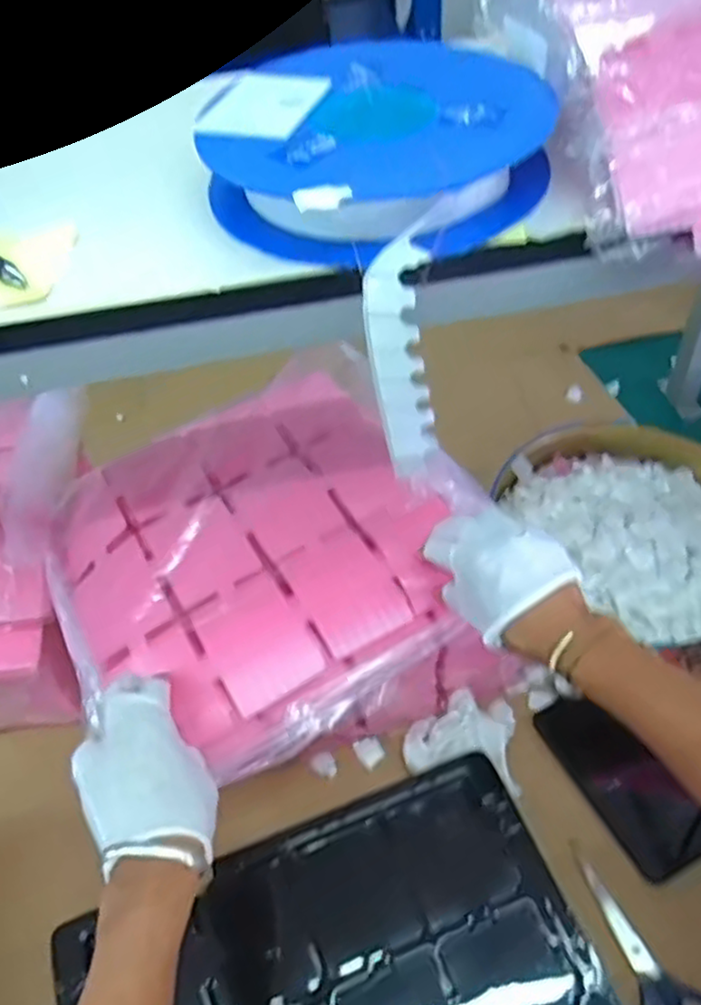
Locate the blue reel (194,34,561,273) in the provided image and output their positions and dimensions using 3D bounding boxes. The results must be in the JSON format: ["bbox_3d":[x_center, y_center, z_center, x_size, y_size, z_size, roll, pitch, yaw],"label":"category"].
[{"bbox_3d":[0.011,-0.220,0.440,0.198,0.043,0.195,-3,50,3],"label":"blue reel"}]

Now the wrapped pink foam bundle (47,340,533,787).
[{"bbox_3d":[-0.072,0.075,0.678,0.328,0.194,0.319,-27,59,-11],"label":"wrapped pink foam bundle"}]

